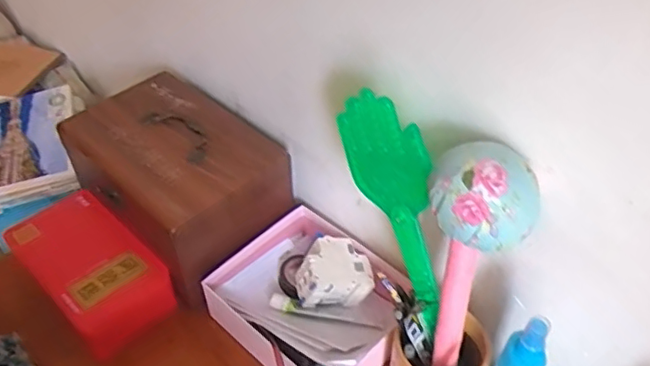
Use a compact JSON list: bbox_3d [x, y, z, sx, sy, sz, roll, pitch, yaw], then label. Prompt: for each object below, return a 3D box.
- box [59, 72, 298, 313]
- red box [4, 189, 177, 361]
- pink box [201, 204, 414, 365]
[{"bbox_3d":[-0.186,-0.007,0.752,0.261,0.129,0.179,30,52,27],"label":"box"},{"bbox_3d":[-0.288,0.104,0.725,0.209,0.063,0.111,35,54,30],"label":"red box"},{"bbox_3d":[-0.013,0.138,0.683,0.179,0.076,0.205,-34,54,-30],"label":"pink box"}]

